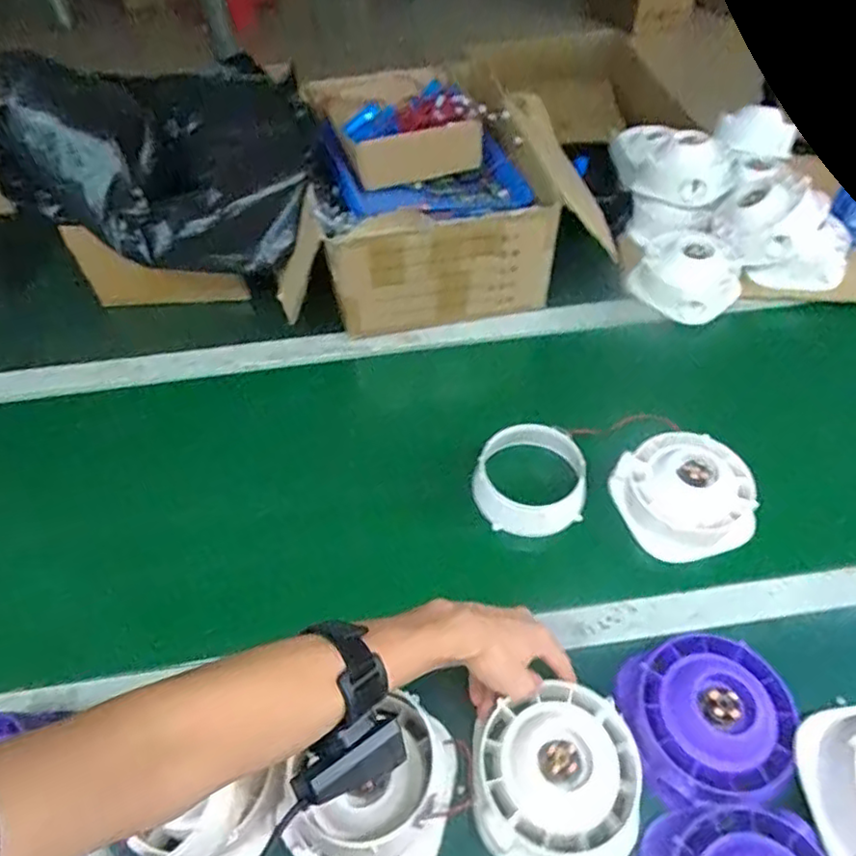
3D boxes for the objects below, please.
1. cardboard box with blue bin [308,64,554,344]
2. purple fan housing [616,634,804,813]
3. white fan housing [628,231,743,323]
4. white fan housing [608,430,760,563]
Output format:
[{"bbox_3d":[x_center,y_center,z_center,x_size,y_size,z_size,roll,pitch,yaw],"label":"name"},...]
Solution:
[{"bbox_3d":[-0.017,-0.351,0.951,0.298,0.187,0.395,-10,53,-6],"label":"cardboard box with blue bin"},{"bbox_3d":[0.242,0.247,0.552,0.129,0.050,0.131,-17,54,-11],"label":"purple fan housing"},{"bbox_3d":[0.365,-0.215,0.905,0.147,0.080,0.109,22,56,18],"label":"white fan housing"},{"bbox_3d":[0.286,0.069,0.707,0.135,0.064,0.132,-1,52,1],"label":"white fan housing"}]

